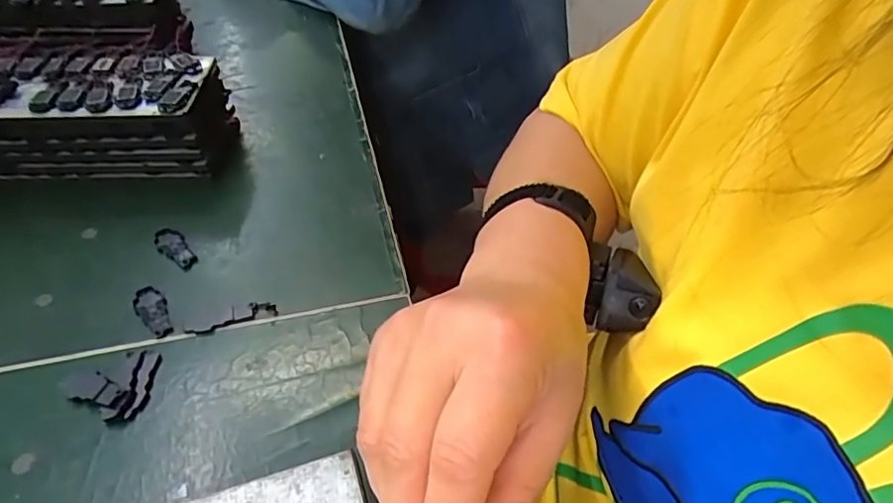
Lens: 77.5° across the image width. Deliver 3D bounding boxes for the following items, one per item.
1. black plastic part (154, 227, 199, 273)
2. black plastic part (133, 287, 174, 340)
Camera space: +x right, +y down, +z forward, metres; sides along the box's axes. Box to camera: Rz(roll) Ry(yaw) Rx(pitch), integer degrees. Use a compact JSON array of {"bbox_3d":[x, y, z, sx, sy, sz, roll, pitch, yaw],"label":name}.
[{"bbox_3d":[-0.176,-0.003,0.358,0.017,0.004,0.043,-31,53,-26],"label":"black plastic part"},{"bbox_3d":[-0.170,0.035,0.323,0.016,0.004,0.040,-29,52,-25],"label":"black plastic part"}]

